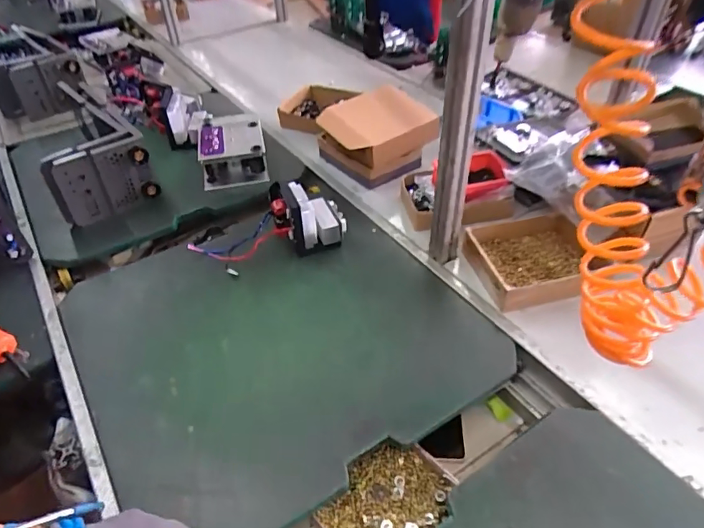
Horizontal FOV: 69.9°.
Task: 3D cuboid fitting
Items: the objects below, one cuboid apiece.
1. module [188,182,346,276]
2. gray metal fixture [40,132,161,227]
[{"bbox_3d":[-0.171,-0.067,1.014,0.301,0.116,0.140,-17,43,-14],"label":"module"},{"bbox_3d":[-0.566,-0.190,1.140,0.206,0.166,0.051,-27,31,-31],"label":"gray metal fixture"}]

